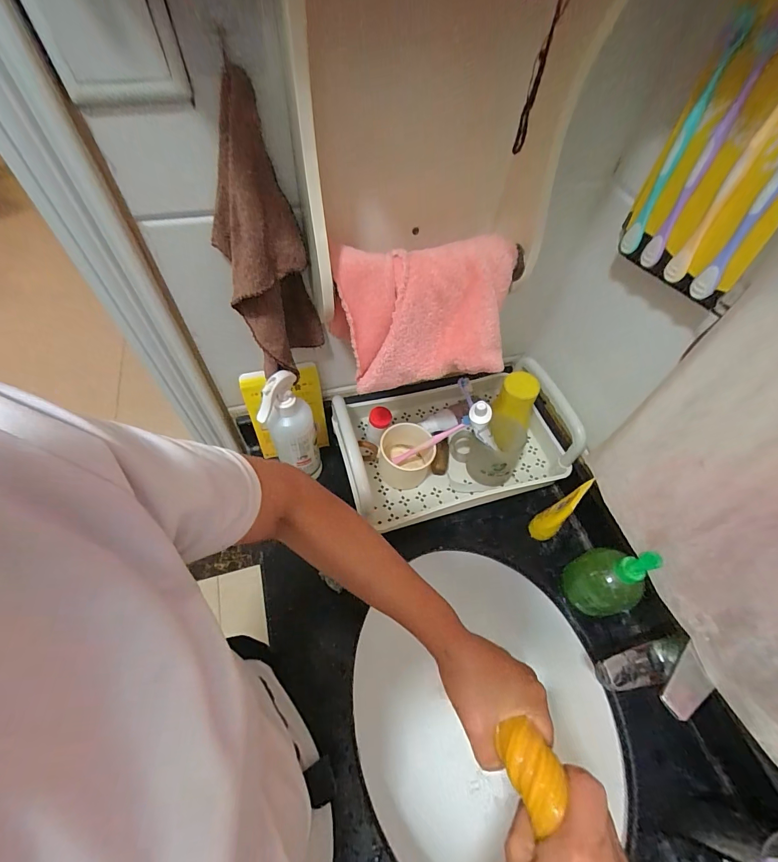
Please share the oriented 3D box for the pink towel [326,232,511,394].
[{"bbox_3d":[0.037,-0.123,0.422,0.196,0.129,0.099,-2,57,-6],"label":"pink towel"}]

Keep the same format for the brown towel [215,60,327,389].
[{"bbox_3d":[-0.122,-0.168,0.389,0.091,0.266,0.071,-15,59,-14],"label":"brown towel"}]

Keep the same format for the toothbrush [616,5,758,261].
[{"bbox_3d":[0.274,-0.266,0.363,0.015,0.179,0.025,23,58,11],"label":"toothbrush"}]

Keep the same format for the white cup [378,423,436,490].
[{"bbox_3d":[0.027,0.042,0.614,0.087,0.069,0.083,2,57,-3],"label":"white cup"}]

